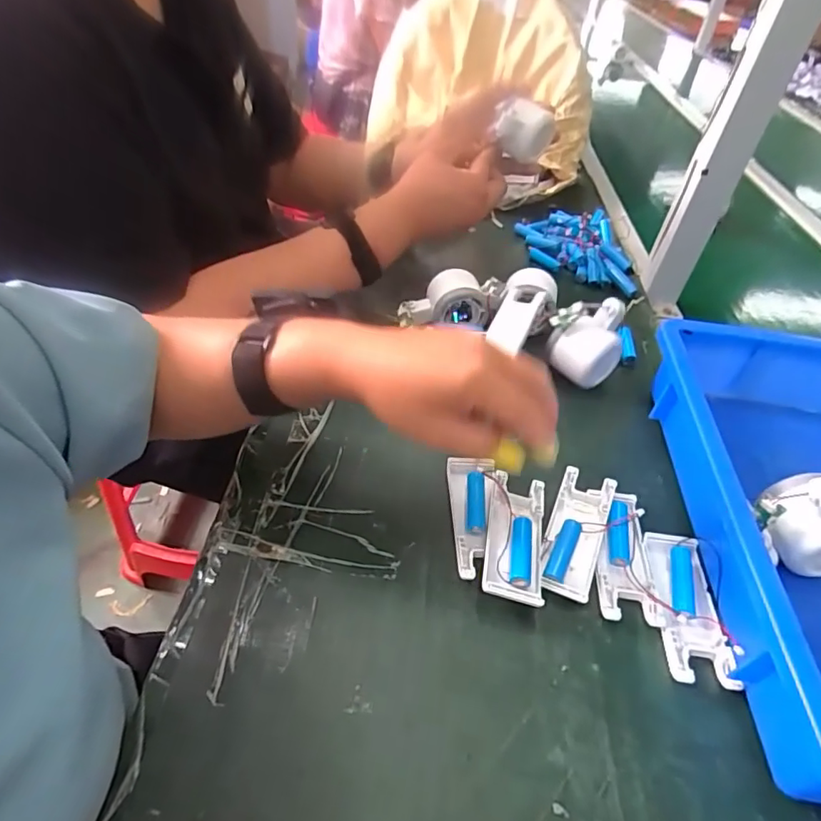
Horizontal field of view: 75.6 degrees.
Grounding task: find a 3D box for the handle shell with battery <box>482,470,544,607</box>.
[{"bbox_3d":[0.075,0.093,0.381,0.041,0.022,0.101,11,45,4],"label":"handle shell with battery"}]

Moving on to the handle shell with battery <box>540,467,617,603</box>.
[{"bbox_3d":[0.122,0.091,0.392,0.040,0.021,0.100,20,47,13],"label":"handle shell with battery"}]

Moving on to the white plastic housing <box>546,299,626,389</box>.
[{"bbox_3d":[0.170,-0.064,0.510,0.062,0.078,0.052,24,48,17],"label":"white plastic housing"}]

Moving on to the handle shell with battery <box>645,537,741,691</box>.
[{"bbox_3d":[0.190,0.133,0.363,0.043,0.013,0.102,6,45,-1],"label":"handle shell with battery"}]

